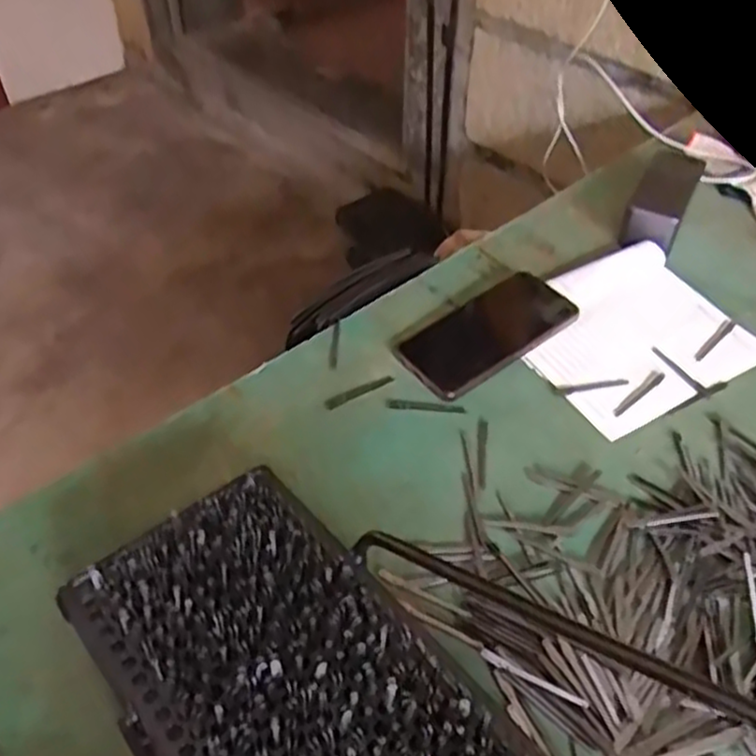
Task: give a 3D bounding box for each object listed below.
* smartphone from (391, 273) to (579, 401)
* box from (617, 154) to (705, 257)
[{"bbox_3d":[0.098,-0.043,0.660,0.160,0.014,0.080,-30,53,-27],"label":"smartphone"},{"bbox_3d":[0.302,-0.192,0.780,0.054,0.037,0.155,21,49,18],"label":"box"}]

